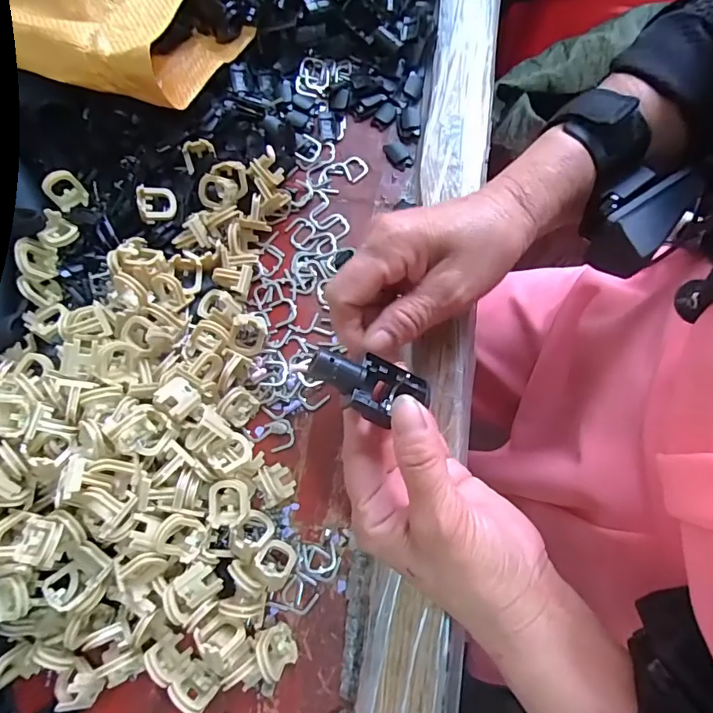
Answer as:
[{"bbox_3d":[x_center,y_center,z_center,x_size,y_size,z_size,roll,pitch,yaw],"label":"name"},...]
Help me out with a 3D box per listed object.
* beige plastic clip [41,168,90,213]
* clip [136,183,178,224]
[{"bbox_3d":[-0.195,-0.111,0.322,0.021,0.020,0.018,-40,78,-9],"label":"beige plastic clip"},{"bbox_3d":[-0.133,-0.102,0.321,0.024,0.011,0.023,-12,82,-24],"label":"clip"}]

